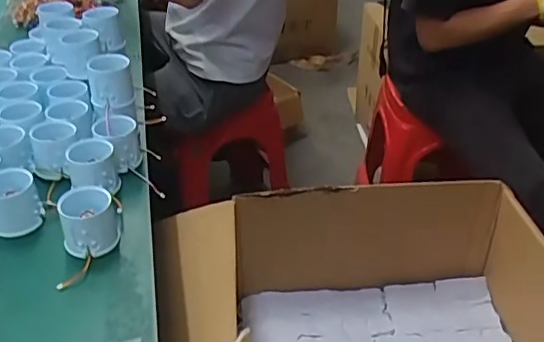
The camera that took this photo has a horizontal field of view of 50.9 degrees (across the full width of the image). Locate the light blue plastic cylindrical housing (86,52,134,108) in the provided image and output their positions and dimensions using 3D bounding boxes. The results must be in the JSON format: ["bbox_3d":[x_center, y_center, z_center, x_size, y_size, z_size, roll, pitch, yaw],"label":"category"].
[{"bbox_3d":[-0.199,-0.108,0.711,0.053,0.057,0.042,-9,37,-13],"label":"light blue plastic cylindrical housing"}]

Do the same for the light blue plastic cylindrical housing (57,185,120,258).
[{"bbox_3d":[-0.184,0.052,0.579,0.052,0.056,0.049,0,36,0],"label":"light blue plastic cylindrical housing"}]

